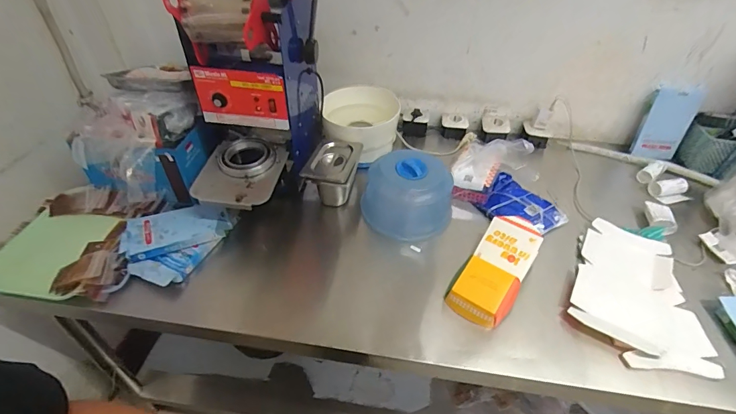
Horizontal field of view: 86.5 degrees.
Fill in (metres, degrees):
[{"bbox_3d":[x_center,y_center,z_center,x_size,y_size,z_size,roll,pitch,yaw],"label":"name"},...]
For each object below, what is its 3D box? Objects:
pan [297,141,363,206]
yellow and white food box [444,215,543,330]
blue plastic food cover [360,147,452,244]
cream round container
[{"bbox_3d":[-0.087,-0.080,0.999,0.126,0.108,0.181,7,44,6],"label":"pan"},{"bbox_3d":[0.270,0.124,0.809,0.118,0.081,0.250,27,49,24],"label":"yellow and white food box"},{"bbox_3d":[0.100,-0.032,0.932,0.206,0.128,0.195,8,44,7],"label":"blue plastic food cover"},{"bbox_3d":[-0.023,-0.234,1.113,0.215,0.112,0.219,-1,44,-3],"label":"cream round container"}]

